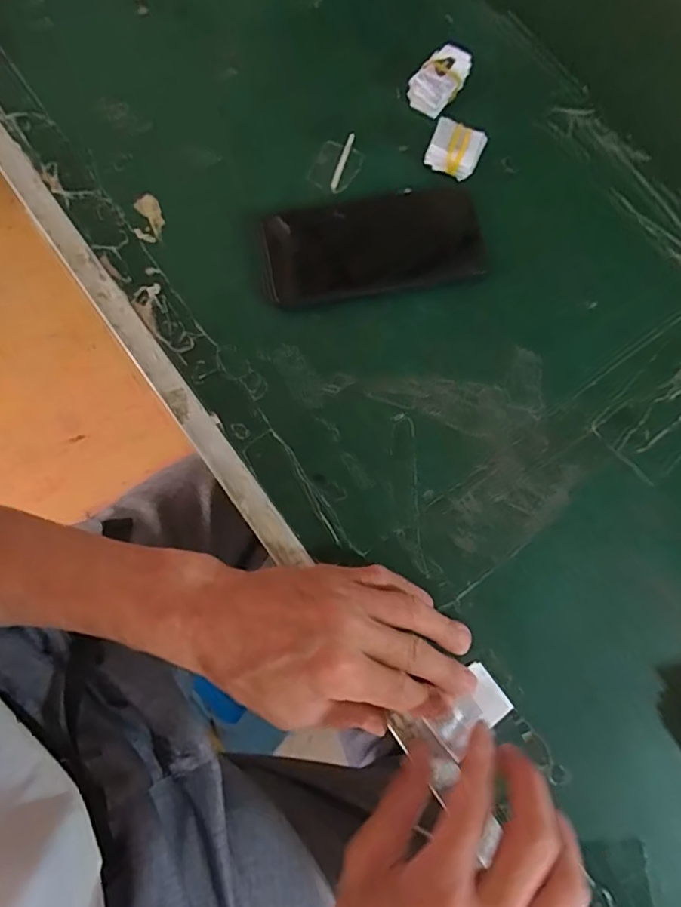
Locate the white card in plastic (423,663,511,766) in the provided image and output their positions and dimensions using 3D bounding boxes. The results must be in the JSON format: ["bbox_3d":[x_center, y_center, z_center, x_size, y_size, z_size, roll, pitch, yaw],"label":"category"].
[{"bbox_3d":[0.079,0.157,0.326,0.050,0.006,0.034,-34,80,-17],"label":"white card in plastic"}]

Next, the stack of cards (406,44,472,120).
[{"bbox_3d":[0.079,-0.293,0.421,0.030,0.029,0.047,44,80,8],"label":"stack of cards"}]

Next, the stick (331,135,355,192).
[{"bbox_3d":[0.002,-0.227,0.418,0.006,0.005,0.051,17,77,2],"label":"stick"}]

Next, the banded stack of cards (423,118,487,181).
[{"bbox_3d":[0.088,-0.231,0.409,0.037,0.025,0.028,25,78,4],"label":"banded stack of cards"}]

